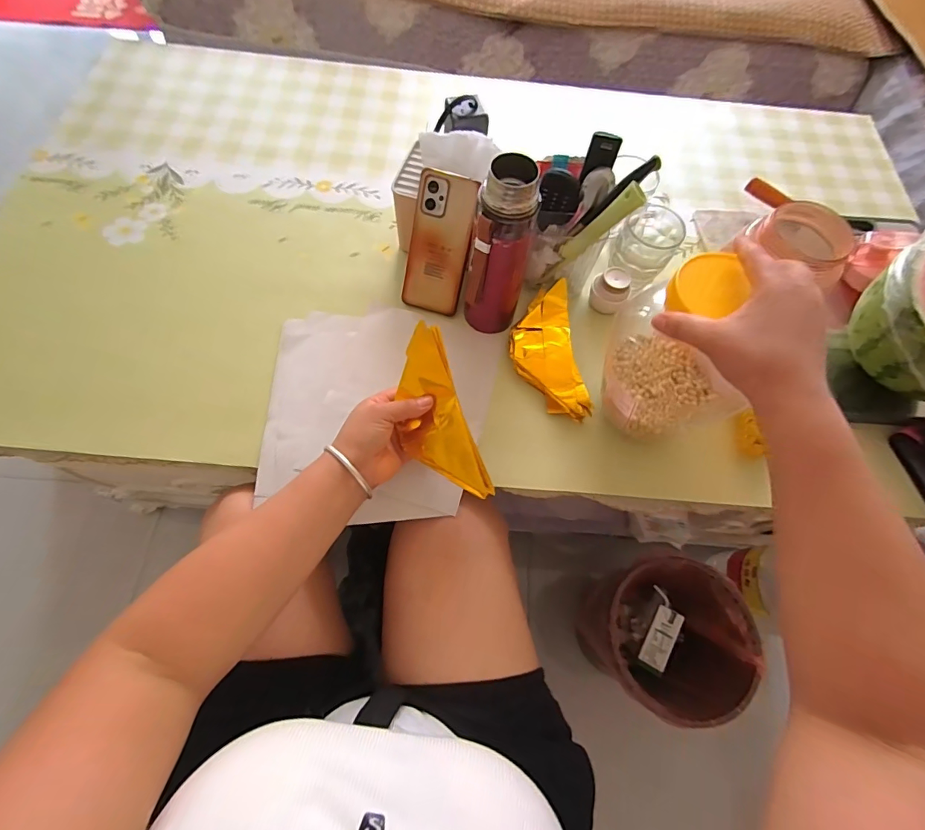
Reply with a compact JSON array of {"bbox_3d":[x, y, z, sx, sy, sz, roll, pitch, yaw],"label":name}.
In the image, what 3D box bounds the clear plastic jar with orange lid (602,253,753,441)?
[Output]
[{"bbox_3d":[0.211,-0.070,0.438,0.103,0.170,0.118,22,67,18],"label":"clear plastic jar with orange lid"}]

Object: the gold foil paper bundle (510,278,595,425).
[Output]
[{"bbox_3d":[0.106,-0.081,0.555,0.083,0.040,0.176,-5,67,-6],"label":"gold foil paper bundle"}]

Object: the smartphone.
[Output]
[{"bbox_3d":[-0.029,-0.212,0.548,0.074,0.162,0.012,17,29,6],"label":"smartphone"}]

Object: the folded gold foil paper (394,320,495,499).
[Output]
[{"bbox_3d":[-0.031,0.005,0.459,0.076,0.021,0.182,-23,84,18],"label":"folded gold foil paper"}]

